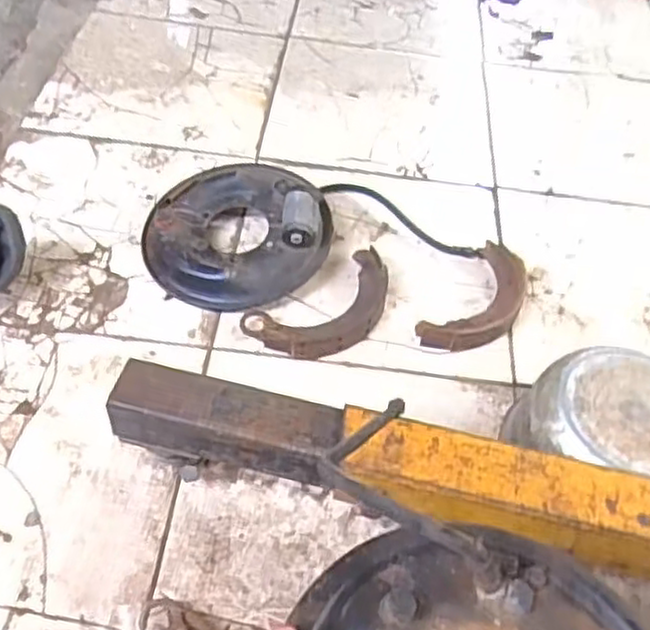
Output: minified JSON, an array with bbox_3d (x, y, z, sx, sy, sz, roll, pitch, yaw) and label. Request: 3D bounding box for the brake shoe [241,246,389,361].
[{"bbox_3d":[0.005,-0.005,1.001,0.224,0.033,0.121,-28,59,-24],"label":"brake shoe"}]

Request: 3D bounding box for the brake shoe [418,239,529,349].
[{"bbox_3d":[0.225,-0.019,1.025,0.100,0.028,0.220,32,56,19],"label":"brake shoe"}]

